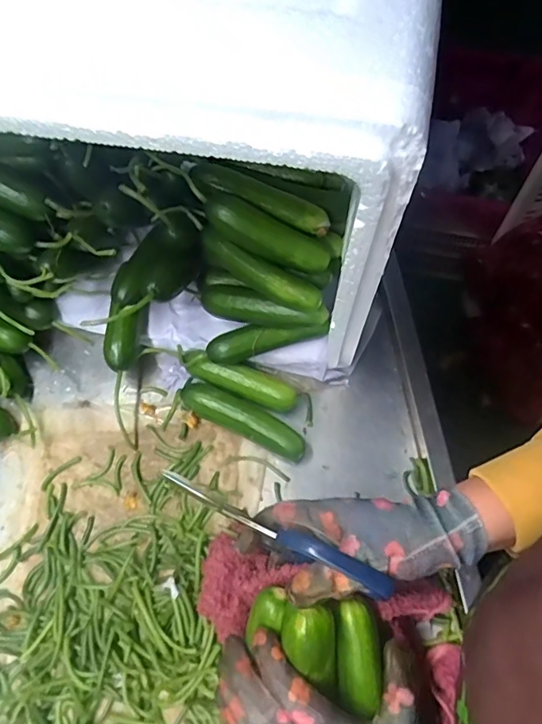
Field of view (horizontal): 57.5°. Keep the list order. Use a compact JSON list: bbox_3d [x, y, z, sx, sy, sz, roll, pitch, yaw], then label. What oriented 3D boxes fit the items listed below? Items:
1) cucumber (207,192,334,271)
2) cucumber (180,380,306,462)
[{"bbox_3d":[-0.001,-0.101,0.395,0.108,0.026,0.025,22,61,-17],"label":"cucumber"},{"bbox_3d":[-0.025,0.052,0.451,0.122,0.036,0.031,23,67,12],"label":"cucumber"}]

